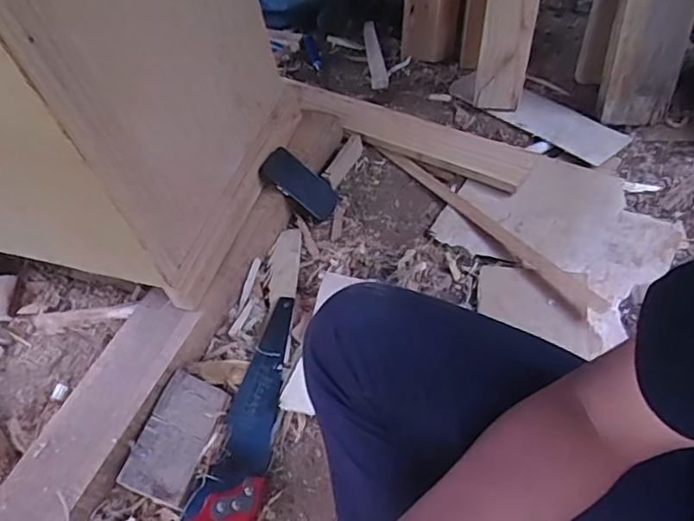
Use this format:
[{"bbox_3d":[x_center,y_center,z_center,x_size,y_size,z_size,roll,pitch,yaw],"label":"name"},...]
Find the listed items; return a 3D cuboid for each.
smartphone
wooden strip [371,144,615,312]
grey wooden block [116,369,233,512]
[{"bbox_3d":[-0.083,-0.142,1.027,0.147,0.007,0.075,35,59,-11],"label":"smartphone"},{"bbox_3d":[0.227,-0.076,0.966,0.029,0.011,0.503,-33,55,-19],"label":"wooden strip"},{"bbox_3d":[-0.235,0.245,0.784,0.096,0.033,0.162,14,54,16],"label":"grey wooden block"}]

